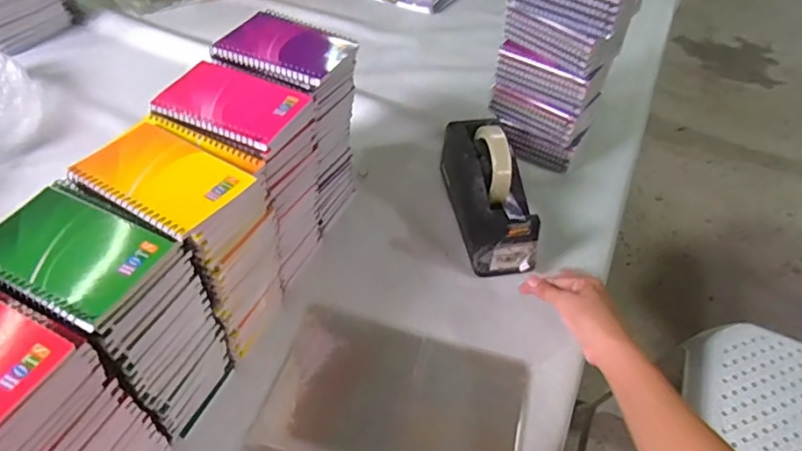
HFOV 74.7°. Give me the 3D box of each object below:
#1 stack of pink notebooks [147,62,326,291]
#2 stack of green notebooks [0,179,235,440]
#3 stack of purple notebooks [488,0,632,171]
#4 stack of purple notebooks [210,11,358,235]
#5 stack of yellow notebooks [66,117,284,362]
[{"bbox_3d":[-0.170,-0.049,0.578,0.137,0.212,0.099,20,50,12],"label":"stack of pink notebooks"},{"bbox_3d":[-0.248,0.082,0.465,0.137,0.206,0.094,21,50,13],"label":"stack of green notebooks"},{"bbox_3d":[0.206,-0.213,0.704,0.140,0.276,0.091,33,54,21],"label":"stack of purple notebooks"},{"bbox_3d":[-0.123,-0.121,0.638,0.129,0.228,0.111,27,52,17],"label":"stack of purple notebooks"},{"bbox_3d":[-0.198,0.016,0.511,0.132,0.209,0.105,25,51,16],"label":"stack of yellow notebooks"}]

